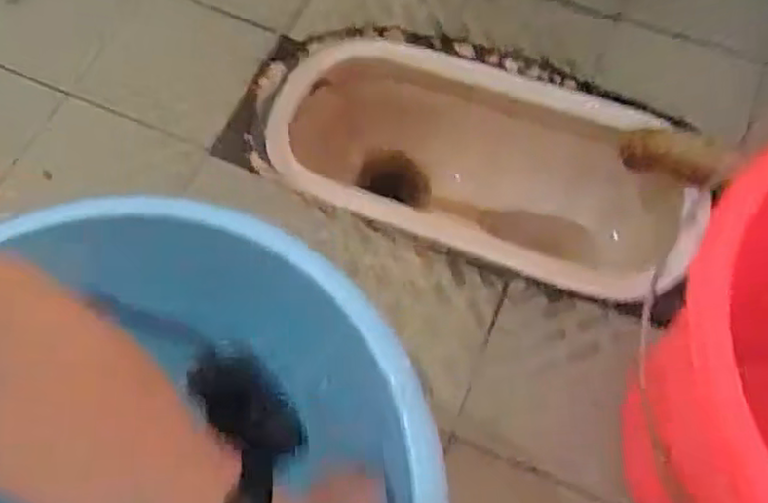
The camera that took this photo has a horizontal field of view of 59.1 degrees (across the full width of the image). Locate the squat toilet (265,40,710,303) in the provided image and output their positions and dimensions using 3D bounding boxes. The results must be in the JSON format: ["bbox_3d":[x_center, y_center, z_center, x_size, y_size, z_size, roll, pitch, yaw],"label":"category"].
[{"bbox_3d":[0.107,-0.105,0.911,0.529,0.175,0.273,22,68,12],"label":"squat toilet"}]

